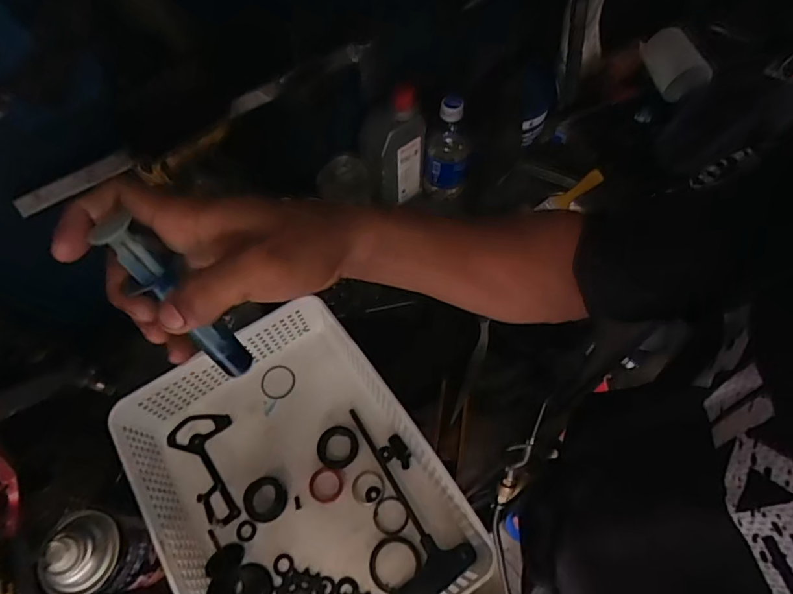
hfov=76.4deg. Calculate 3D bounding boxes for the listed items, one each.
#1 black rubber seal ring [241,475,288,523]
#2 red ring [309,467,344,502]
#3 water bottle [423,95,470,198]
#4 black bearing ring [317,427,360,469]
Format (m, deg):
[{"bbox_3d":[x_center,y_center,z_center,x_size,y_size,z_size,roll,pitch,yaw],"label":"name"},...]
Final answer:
[{"bbox_3d":[-0.137,0.209,0.523,0.044,0.010,0.043,-2,58,3],"label":"black rubber seal ring"},{"bbox_3d":[-0.074,0.197,0.530,0.035,0.005,0.035,-2,58,3],"label":"red ring"},{"bbox_3d":[0.070,-0.211,0.709,0.061,0.156,0.060,-2,58,3],"label":"water bottle"},{"bbox_3d":[-0.064,0.163,0.549,0.044,0.007,0.044,-2,58,3],"label":"black bearing ring"}]

